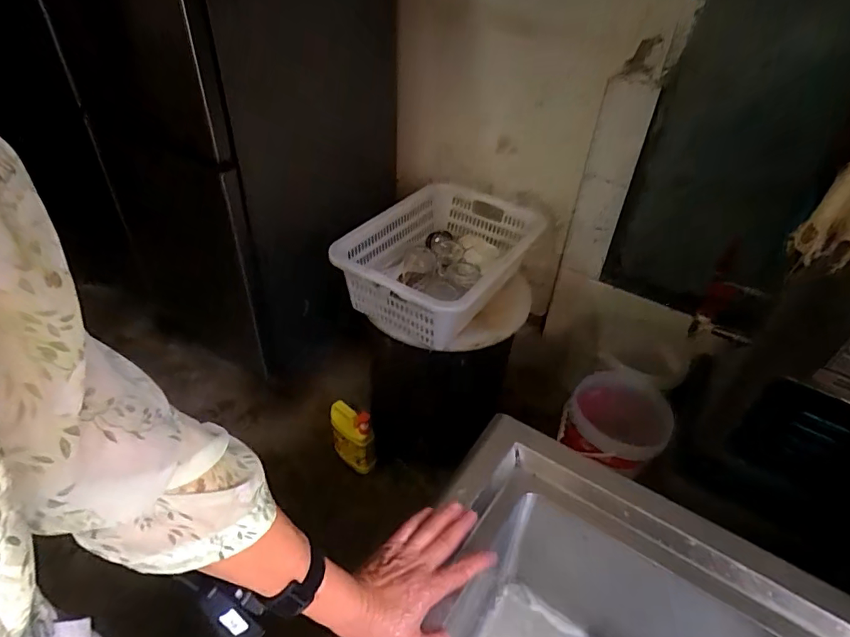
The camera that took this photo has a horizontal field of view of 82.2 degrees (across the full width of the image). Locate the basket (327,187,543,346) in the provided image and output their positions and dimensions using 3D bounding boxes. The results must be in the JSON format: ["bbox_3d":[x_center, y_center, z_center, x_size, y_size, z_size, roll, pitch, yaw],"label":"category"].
[{"bbox_3d":[0.060,-0.141,1.266,0.398,0.185,0.517,22,44,23],"label":"basket"}]

